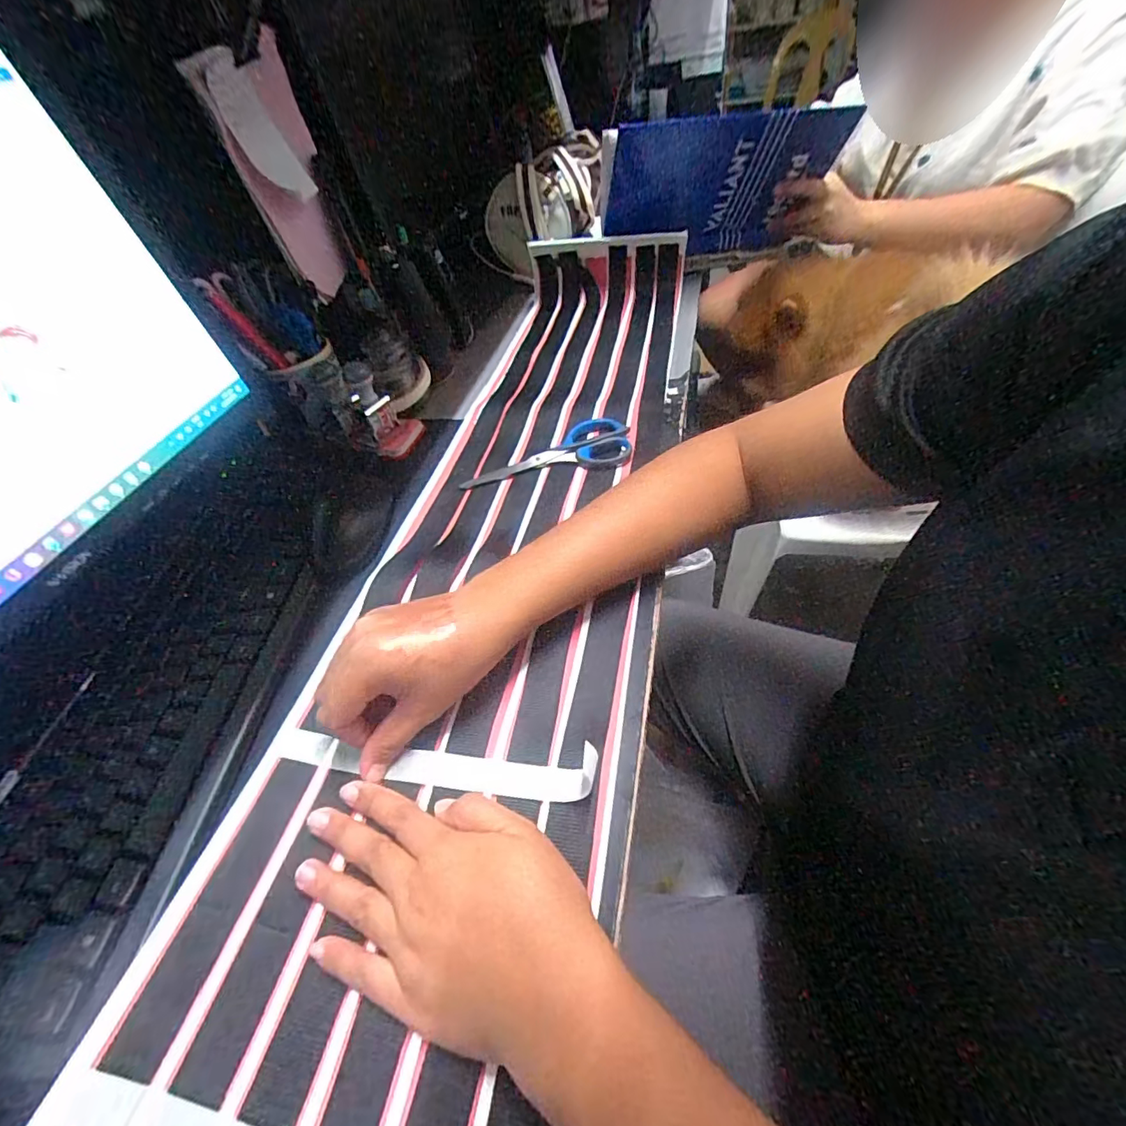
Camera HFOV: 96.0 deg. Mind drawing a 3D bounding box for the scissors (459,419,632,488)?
[{"bbox_3d":[-0.015,-0.107,0.493,0.159,0.022,0.059,-8,47,2],"label":"scissors"}]

